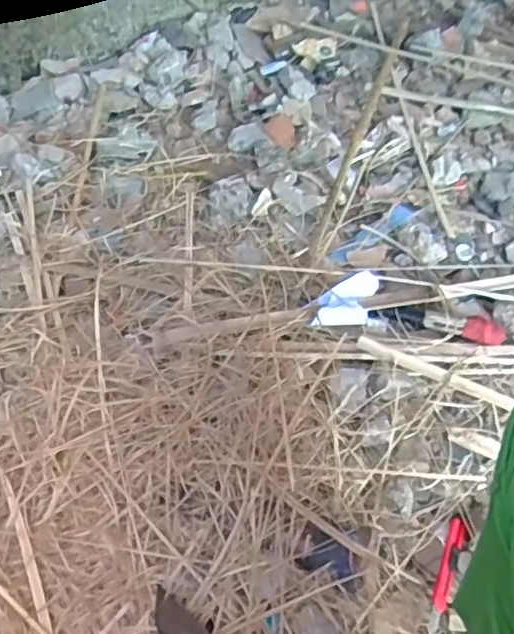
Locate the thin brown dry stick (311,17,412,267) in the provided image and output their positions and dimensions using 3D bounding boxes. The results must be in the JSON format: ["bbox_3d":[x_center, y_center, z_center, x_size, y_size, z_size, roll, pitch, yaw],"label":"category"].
[{"bbox_3d":[0.241,-0.435,1.383,0.028,0.019,0.895,17,53,8],"label":"thin brown dry stick"}]

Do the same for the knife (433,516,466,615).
[{"bbox_3d":[0.252,0.322,0.818,0.021,0.011,0.124,22,54,12],"label":"knife"}]

